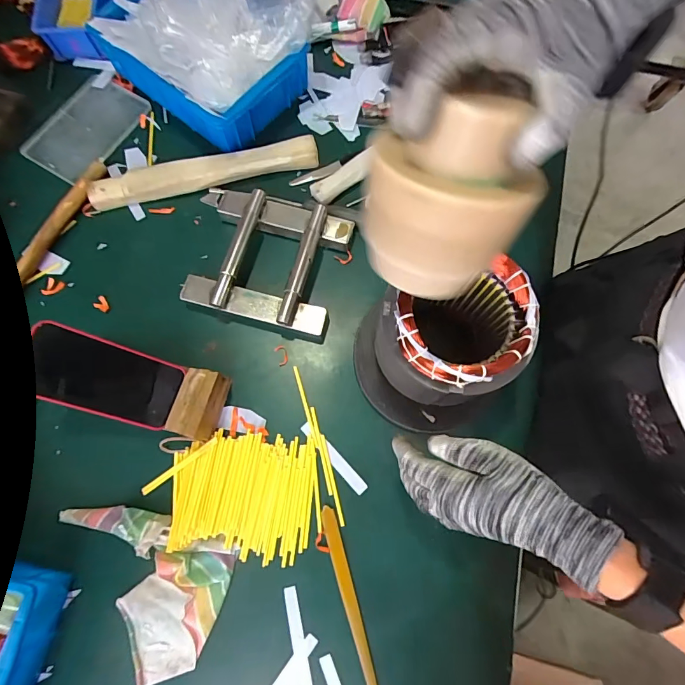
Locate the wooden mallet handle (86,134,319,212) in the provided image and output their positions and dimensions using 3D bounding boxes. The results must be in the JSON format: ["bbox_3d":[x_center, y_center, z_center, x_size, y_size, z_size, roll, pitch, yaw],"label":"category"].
[{"bbox_3d":[-0.199,-0.252,0.582,0.328,0.035,0.038,-14,76,-5],"label":"wooden mallet handle"}]

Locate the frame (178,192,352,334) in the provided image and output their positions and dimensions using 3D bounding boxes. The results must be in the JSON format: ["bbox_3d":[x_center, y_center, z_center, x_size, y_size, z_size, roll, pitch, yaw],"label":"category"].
[{"bbox_3d":[-0.107,-0.122,0.549,0.212,0.043,0.186,15,75,3],"label":"frame"}]

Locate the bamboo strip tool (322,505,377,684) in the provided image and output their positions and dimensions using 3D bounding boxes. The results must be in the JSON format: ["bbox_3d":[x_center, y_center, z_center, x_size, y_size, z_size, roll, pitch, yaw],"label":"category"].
[{"bbox_3d":[0.009,0.301,0.461,0.019,0.009,0.212,-14,76,-5],"label":"bamboo strip tool"}]

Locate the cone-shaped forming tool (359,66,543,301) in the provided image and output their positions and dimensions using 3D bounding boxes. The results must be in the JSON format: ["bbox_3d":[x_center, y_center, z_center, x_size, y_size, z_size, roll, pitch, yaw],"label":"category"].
[{"bbox_3d":[0.068,-0.098,0.263,0.104,0.130,0.081,18,52,4],"label":"cone-shaped forming tool"}]

